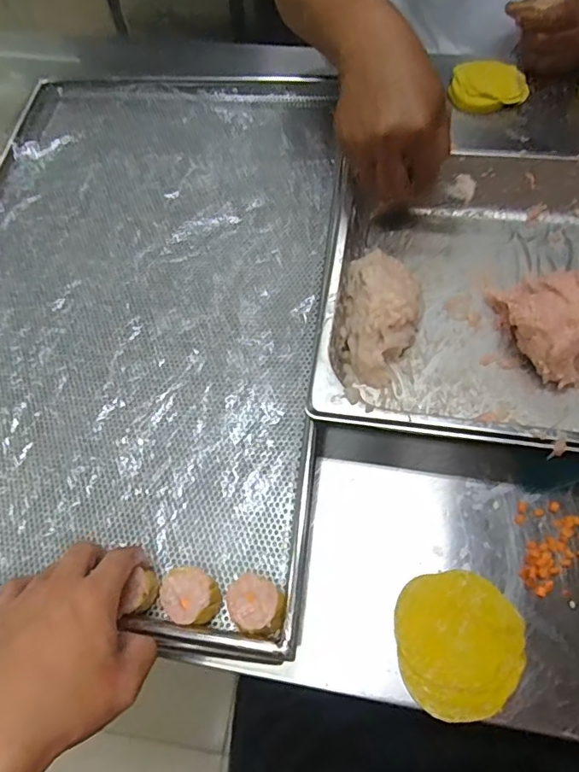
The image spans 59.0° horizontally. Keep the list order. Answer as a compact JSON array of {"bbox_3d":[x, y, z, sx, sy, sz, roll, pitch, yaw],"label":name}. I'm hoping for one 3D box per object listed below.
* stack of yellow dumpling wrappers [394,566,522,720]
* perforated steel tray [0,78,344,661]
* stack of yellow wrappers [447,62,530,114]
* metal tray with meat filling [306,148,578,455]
[{"bbox_3d":[0.126,0.189,0.379,0.089,0.011,0.094,-3,62,1],"label":"stack of yellow dumpling wrappers"},{"bbox_3d":[-0.165,-0.101,0.512,0.403,0.048,0.607,5,64,5],"label":"perforated steel tray"},{"bbox_3d":[0.253,-0.380,0.648,0.098,0.033,0.060,3,62,5],"label":"stack of yellow wrappers"},{"bbox_3d":[0.296,-0.070,0.464,0.521,0.077,0.307,7,65,6],"label":"metal tray with meat filling"}]

